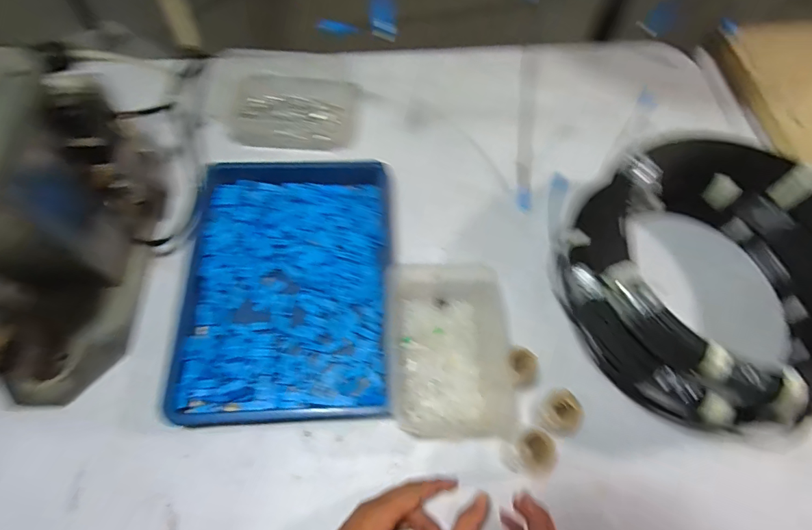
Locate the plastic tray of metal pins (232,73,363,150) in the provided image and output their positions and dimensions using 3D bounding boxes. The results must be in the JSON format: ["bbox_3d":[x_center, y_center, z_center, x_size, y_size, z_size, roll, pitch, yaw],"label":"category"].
[{"bbox_3d":[-0.156,-0.220,0.624,0.176,0.036,0.104,2,64,-2],"label":"plastic tray of metal pins"}]

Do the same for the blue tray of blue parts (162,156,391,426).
[{"bbox_3d":[-0.134,0.015,0.510,0.226,0.034,0.314,0,64,-3],"label":"blue tray of blue parts"}]

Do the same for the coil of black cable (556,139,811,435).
[{"bbox_3d":[0.334,0.015,0.475,0.294,0.141,0.284,1,64,-3],"label":"coil of black cable"}]

